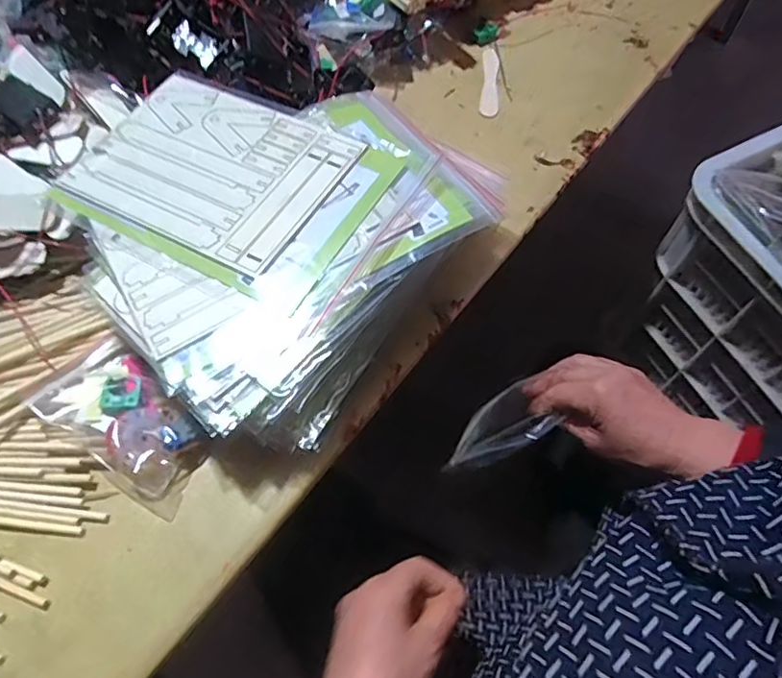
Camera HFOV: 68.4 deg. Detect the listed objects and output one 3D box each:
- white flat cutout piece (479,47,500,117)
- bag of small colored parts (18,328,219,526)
[{"bbox_3d":[0.093,-0.243,0.541,0.016,0.005,0.087,5,64,2],"label":"white flat cutout piece"},{"bbox_3d":[-0.174,0.052,0.383,0.120,0.021,0.067,35,68,15],"label":"bag of small colored parts"}]

